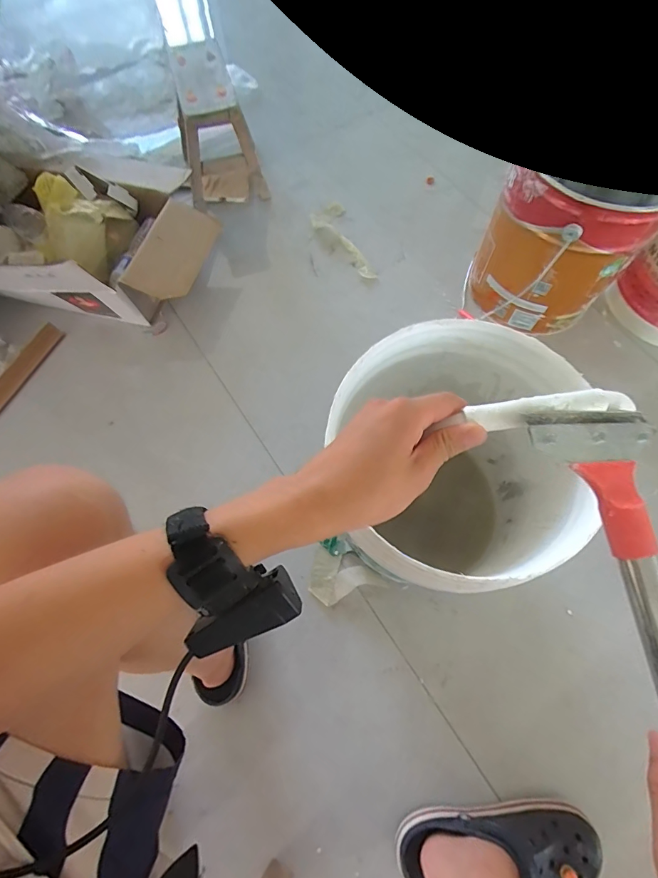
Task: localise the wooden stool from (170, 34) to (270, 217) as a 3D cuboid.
[{"bbox_3d":[-0.294,-0.816,1.081,0.186,0.230,0.297,-12,68,-4],"label":"wooden stool"}]

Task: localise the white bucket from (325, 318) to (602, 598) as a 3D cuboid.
[{"bbox_3d":[0.159,0.064,0.610,0.278,0.384,0.296,0,68,0],"label":"white bucket"}]

